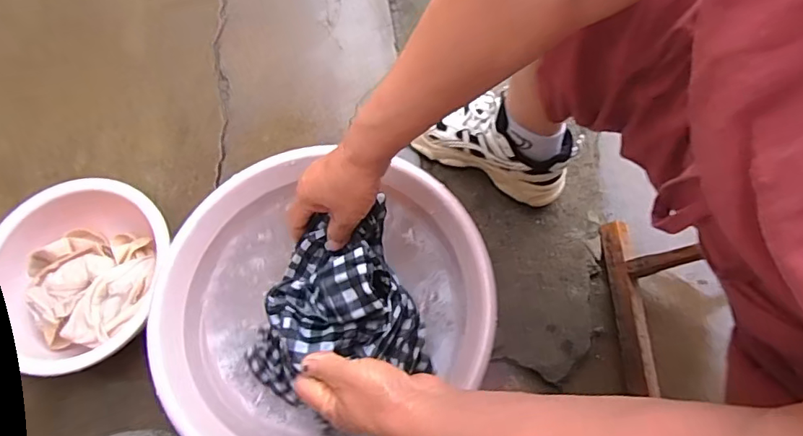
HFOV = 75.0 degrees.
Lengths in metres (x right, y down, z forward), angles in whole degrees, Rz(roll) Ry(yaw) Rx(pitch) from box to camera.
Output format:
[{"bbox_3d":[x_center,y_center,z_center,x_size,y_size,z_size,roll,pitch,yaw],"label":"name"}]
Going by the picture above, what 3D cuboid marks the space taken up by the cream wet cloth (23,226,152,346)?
[{"bbox_3d":[-0.373,0.081,0.620,0.151,0.060,0.135,4,71,7],"label":"cream wet cloth"}]

